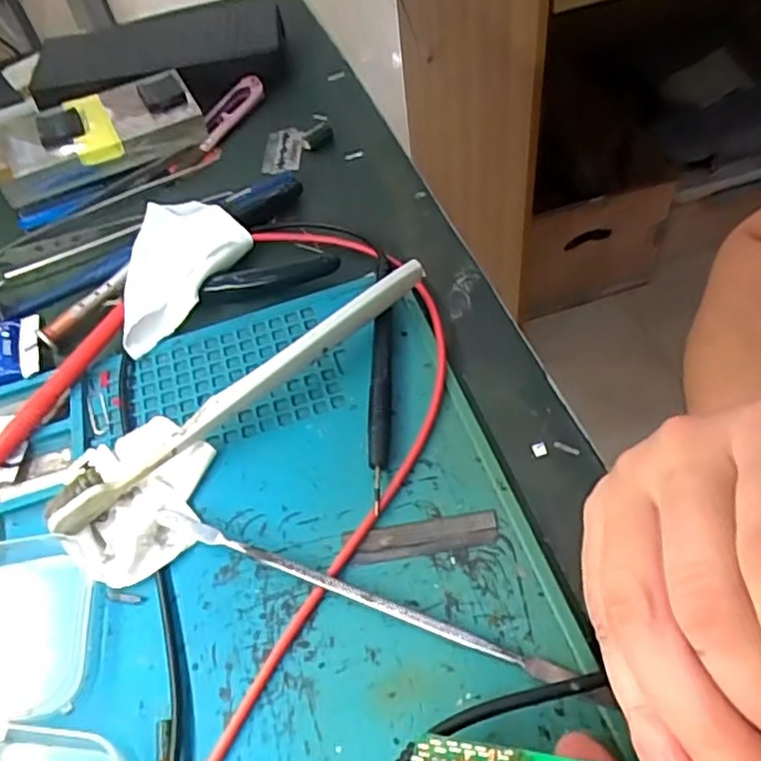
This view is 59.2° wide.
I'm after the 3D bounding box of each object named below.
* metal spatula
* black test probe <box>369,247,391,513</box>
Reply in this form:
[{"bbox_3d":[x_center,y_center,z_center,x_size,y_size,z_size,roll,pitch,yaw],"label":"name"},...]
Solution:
[{"bbox_3d":[-0.007,0.076,0.234,0.169,0.008,0.006,16,56,18],"label":"metal spatula"},{"bbox_3d":[0.000,-0.007,0.295,0.009,0.010,0.136,-2,52,4],"label":"black test probe"}]

